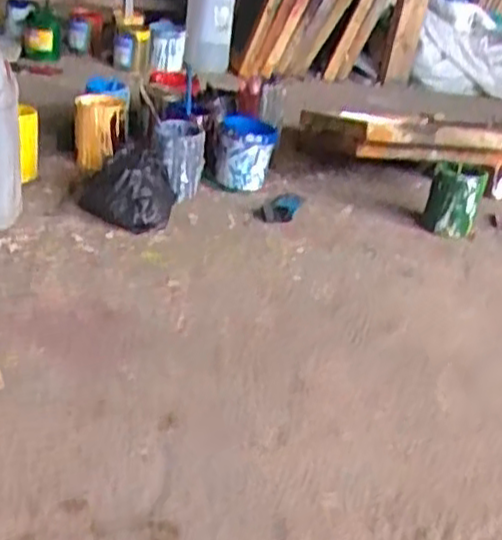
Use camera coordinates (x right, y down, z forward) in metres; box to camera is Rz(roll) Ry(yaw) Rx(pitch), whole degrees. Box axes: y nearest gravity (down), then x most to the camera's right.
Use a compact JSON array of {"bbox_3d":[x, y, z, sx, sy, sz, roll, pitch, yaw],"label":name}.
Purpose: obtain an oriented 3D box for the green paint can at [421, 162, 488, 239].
[{"bbox_3d":[0.397,-0.137,1.450,0.102,0.131,0.091,21,31,25],"label":"green paint can"}]

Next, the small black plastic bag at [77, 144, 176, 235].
[{"bbox_3d":[-0.230,-0.149,1.355,0.175,0.120,0.182,5,28,-2],"label":"small black plastic bag"}]

